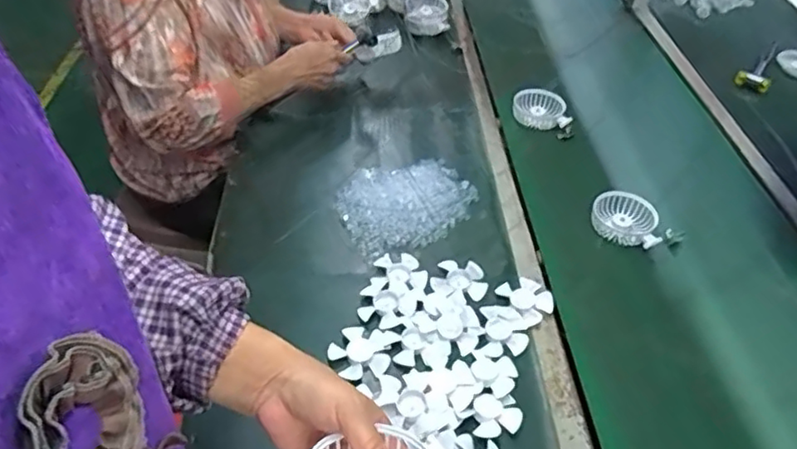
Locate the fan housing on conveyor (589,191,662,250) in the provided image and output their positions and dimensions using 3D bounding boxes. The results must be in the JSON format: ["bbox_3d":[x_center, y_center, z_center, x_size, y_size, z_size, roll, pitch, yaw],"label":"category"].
[{"bbox_3d":[0.342,-0.008,0.934,0.105,0.031,0.090,21,44,17],"label":"fan housing on conveyor"}]

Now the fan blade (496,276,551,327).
[{"bbox_3d":[0.169,0.097,0.808,0.057,0.007,0.067,-21,48,-27],"label":"fan blade"}]

